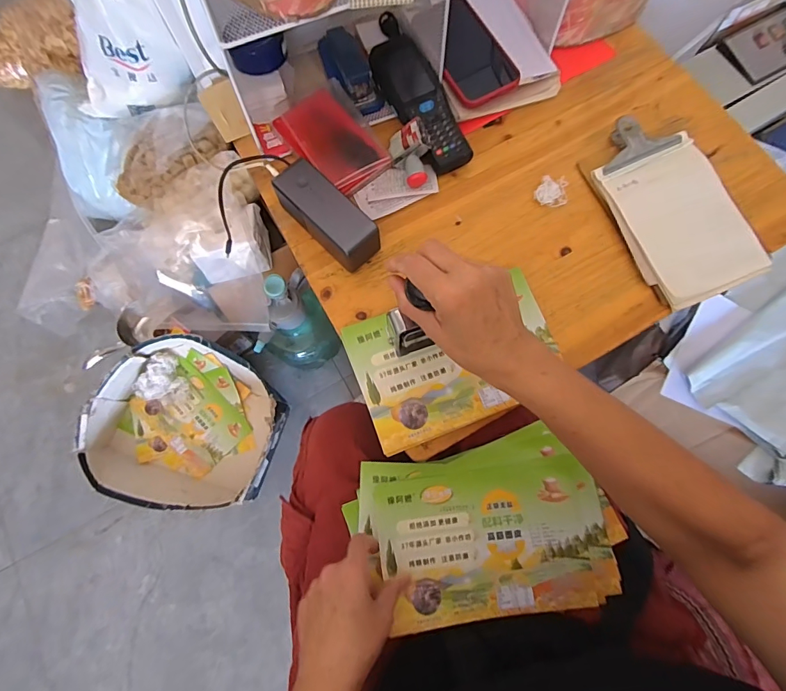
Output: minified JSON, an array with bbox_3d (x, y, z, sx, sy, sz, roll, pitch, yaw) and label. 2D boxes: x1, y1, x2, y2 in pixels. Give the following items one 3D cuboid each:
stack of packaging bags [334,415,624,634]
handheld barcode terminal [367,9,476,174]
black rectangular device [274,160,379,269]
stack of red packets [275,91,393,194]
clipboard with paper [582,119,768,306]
[{"bbox_3d":[0.093,0.190,0.442,0.254,0.021,0.170,-13,74,-2],"label":"stack of packaging bags"},{"bbox_3d":[0.034,-0.300,0.534,0.067,0.034,0.181,-26,75,-6],"label":"handheld barcode terminal"},{"bbox_3d":[-0.074,-0.145,0.494,0.136,0.054,0.051,43,79,12],"label":"black rectangular device"},{"bbox_3d":[-0.074,-0.249,0.527,0.082,0.025,0.129,-39,77,-9],"label":"stack of red packets"},{"bbox_3d":[0.328,-0.165,0.503,0.142,0.022,0.228,-20,75,-4],"label":"clipboard with paper"}]

